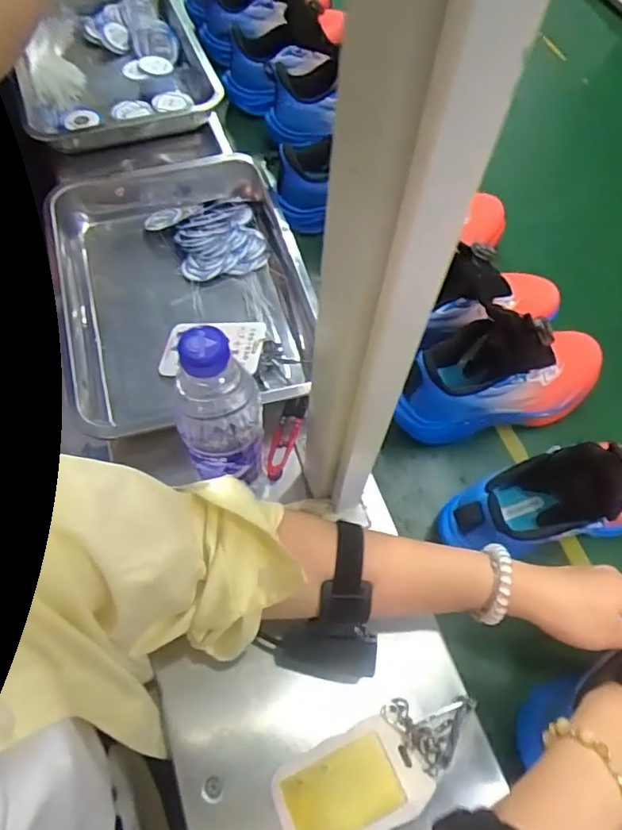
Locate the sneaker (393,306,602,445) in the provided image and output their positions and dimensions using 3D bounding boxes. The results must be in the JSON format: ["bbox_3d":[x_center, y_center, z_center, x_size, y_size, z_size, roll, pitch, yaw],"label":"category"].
[{"bbox_3d":[0.200,-0.046,0.558,0.230,0.127,0.083,-9,62,-8],"label":"sneaker"}]

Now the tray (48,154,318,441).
[{"bbox_3d":[-0.141,-0.143,0.613,0.271,0.052,0.365,-14,63,-11],"label":"tray"}]

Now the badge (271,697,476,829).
[{"bbox_3d":[0.053,0.266,0.415,0.162,0.011,0.067,-23,65,-15],"label":"badge"}]

